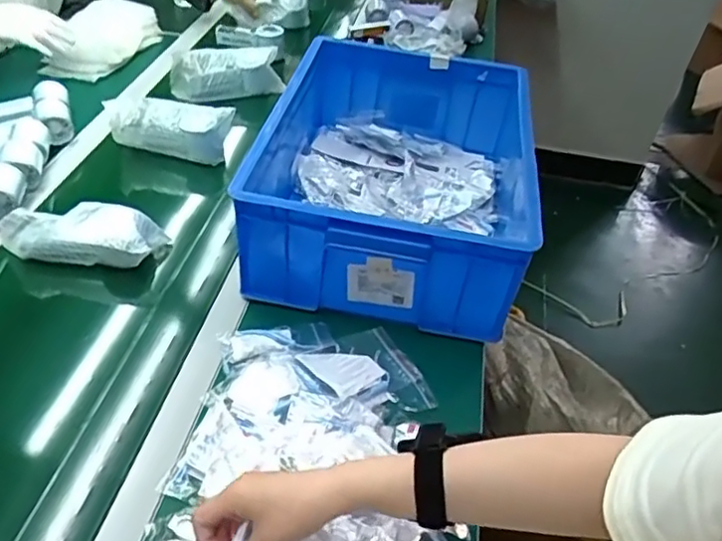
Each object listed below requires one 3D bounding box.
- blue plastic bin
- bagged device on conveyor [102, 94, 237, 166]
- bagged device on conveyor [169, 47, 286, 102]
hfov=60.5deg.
[{"bbox_3d":[0.042,-0.142,0.877,0.385,0.162,0.452,11,42,4],"label":"blue plastic bin"},{"bbox_3d":[-0.304,-0.228,0.996,0.190,0.073,0.057,7,42,-1],"label":"bagged device on conveyor"},{"bbox_3d":[-0.247,-0.372,1.168,0.204,0.088,0.043,-14,46,-22],"label":"bagged device on conveyor"}]

